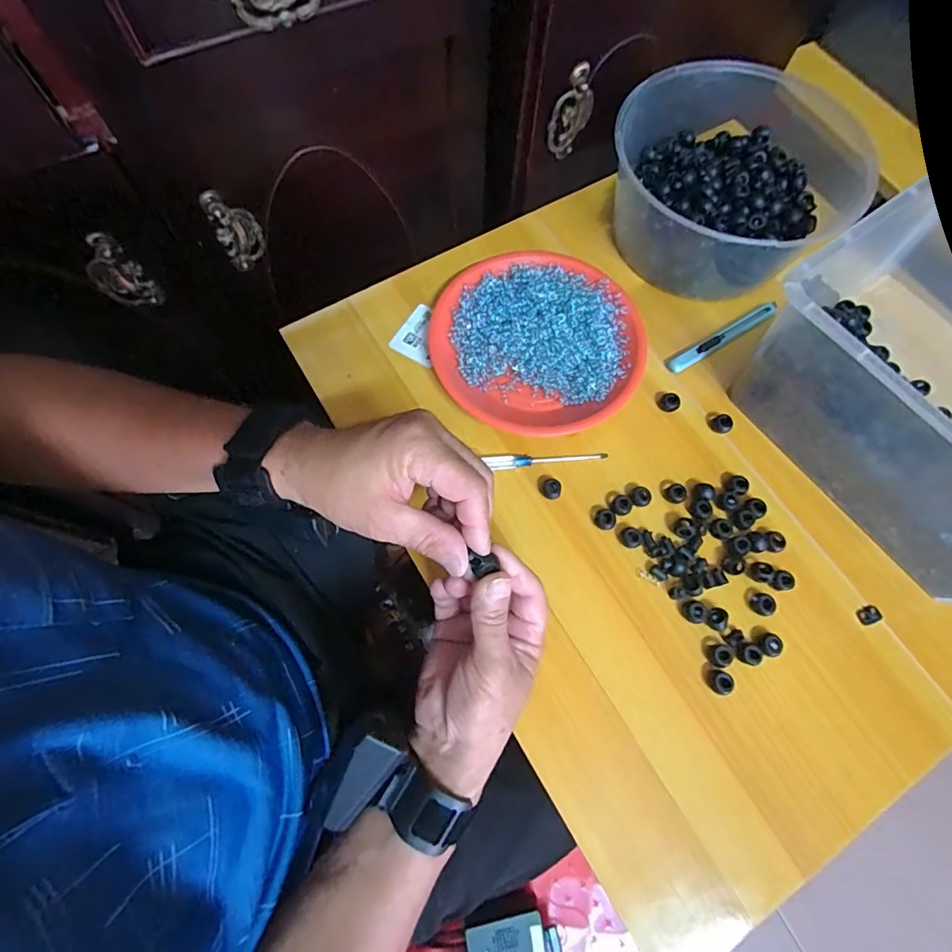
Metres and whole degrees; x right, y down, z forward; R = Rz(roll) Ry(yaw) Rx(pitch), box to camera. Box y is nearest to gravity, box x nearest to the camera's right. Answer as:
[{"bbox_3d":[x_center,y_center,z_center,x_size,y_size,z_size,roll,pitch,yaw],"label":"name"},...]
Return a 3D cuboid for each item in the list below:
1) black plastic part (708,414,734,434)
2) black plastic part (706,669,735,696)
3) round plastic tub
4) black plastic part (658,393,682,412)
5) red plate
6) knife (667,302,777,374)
[{"bbox_3d":[0.228,-0.049,0.456,0.017,0.012,0.019,-41,77,-15],"label":"black plastic part"},{"bbox_3d":[0.189,0.158,0.378,0.015,0.015,0.018,-2,70,-3],"label":"black plastic part"},{"bbox_3d":[0.267,-0.297,0.500,0.232,0.102,0.206,-19,72,-9],"label":"round plastic tub"},{"bbox_3d":[0.182,-0.069,0.462,0.018,0.012,0.017,1,70,-2],"label":"black plastic part"},{"bbox_3d":[0.062,-0.129,0.472,0.194,0.032,0.193,1,70,-2],"label":"red plate"},{"bbox_3d":[0.244,-0.138,0.487,0.132,0.012,0.015,-30,74,-12],"label":"knife"}]

